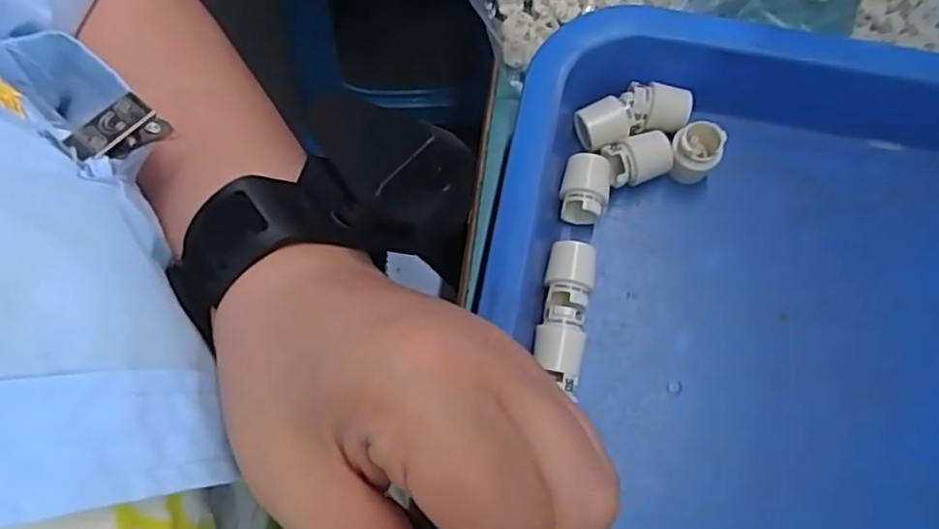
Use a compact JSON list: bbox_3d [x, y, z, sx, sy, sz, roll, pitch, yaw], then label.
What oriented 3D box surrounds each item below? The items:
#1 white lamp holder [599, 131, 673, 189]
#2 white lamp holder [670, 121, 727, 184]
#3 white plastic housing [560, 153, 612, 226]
[{"bbox_3d":[0.075,-0.046,0.301,0.029,0.018,0.020,-18,76,-6],"label":"white lamp holder"},{"bbox_3d":[0.100,-0.050,0.298,0.021,0.027,0.019,40,77,9],"label":"white lamp holder"},{"bbox_3d":[0.051,-0.033,0.296,0.021,0.021,0.028,13,75,2],"label":"white plastic housing"}]

